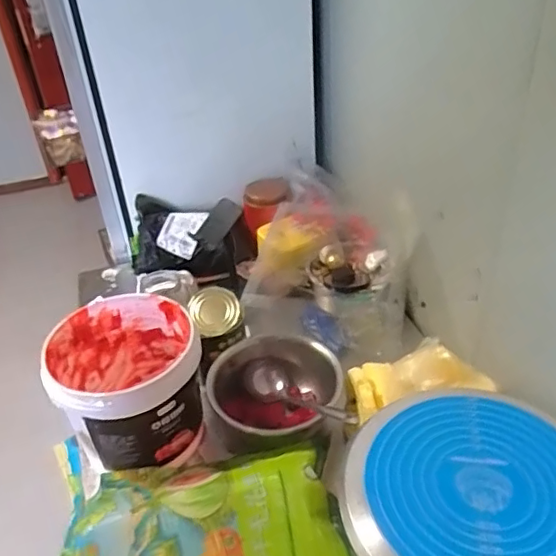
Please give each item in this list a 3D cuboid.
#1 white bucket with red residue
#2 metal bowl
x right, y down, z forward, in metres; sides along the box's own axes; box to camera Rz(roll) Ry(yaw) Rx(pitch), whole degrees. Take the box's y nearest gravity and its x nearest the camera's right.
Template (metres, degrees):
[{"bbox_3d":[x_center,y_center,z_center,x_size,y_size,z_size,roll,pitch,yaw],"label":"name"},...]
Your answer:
[{"bbox_3d":[-0.209,0.153,0.812,0.191,0.177,0.200,-3,35,2],"label":"white bucket with red residue"},{"bbox_3d":[-0.006,0.171,0.855,0.179,0.089,0.190,-3,35,2],"label":"metal bowl"}]

